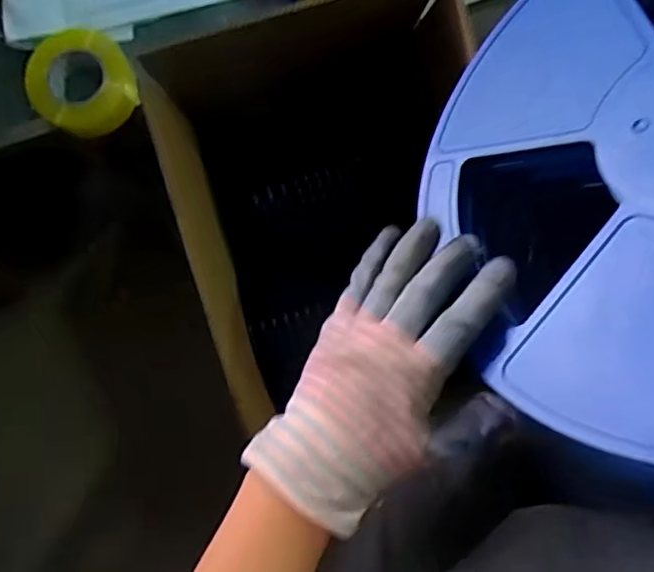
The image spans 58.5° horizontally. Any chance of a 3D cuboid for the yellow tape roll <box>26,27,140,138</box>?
[{"bbox_3d":[-0.340,-0.284,0.801,0.136,0.053,0.152,-44,85,-4],"label":"yellow tape roll"}]

